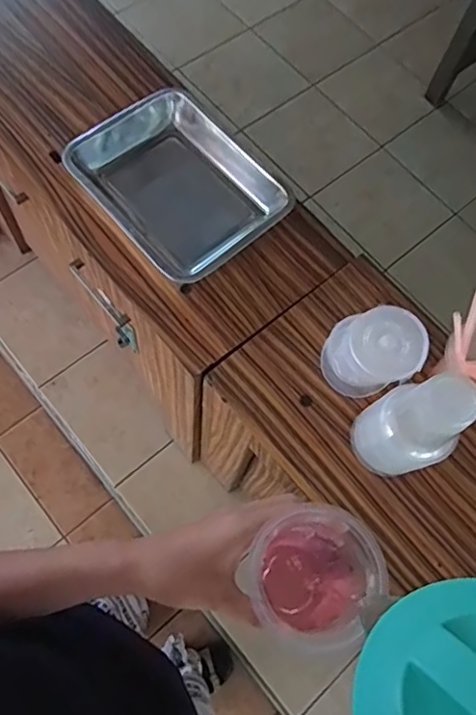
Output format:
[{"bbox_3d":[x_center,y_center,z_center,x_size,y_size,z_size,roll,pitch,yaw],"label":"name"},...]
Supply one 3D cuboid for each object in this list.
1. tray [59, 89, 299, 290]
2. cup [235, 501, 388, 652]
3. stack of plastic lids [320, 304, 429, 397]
[{"bbox_3d":[-0.078,-0.245,0.785,0.219,0.047,0.271,-38,76,-14],"label":"tray"},{"bbox_3d":[0.046,0.147,0.388,0.071,0.083,0.082,35,73,10],"label":"cup"},{"bbox_3d":[0.169,-0.006,0.701,0.120,0.064,0.097,-14,71,-10],"label":"stack of plastic lids"}]

